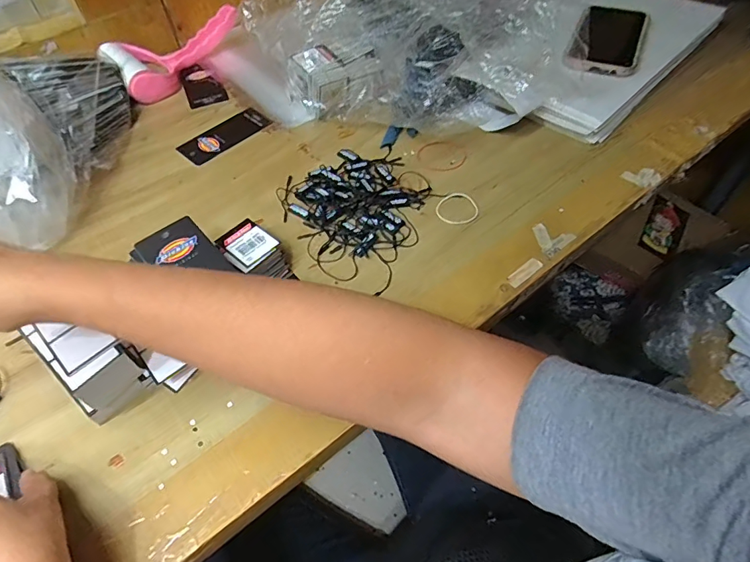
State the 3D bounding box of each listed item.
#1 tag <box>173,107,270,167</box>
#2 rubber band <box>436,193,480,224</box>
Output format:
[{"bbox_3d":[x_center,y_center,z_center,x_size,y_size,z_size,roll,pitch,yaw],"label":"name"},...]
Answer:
[{"bbox_3d":[-0.175,-0.172,0.528,0.047,0.004,0.106,38,63,23],"label":"tag"},{"bbox_3d":[0.080,-0.071,0.434,0.040,0.004,0.038,2,54,5],"label":"rubber band"}]

